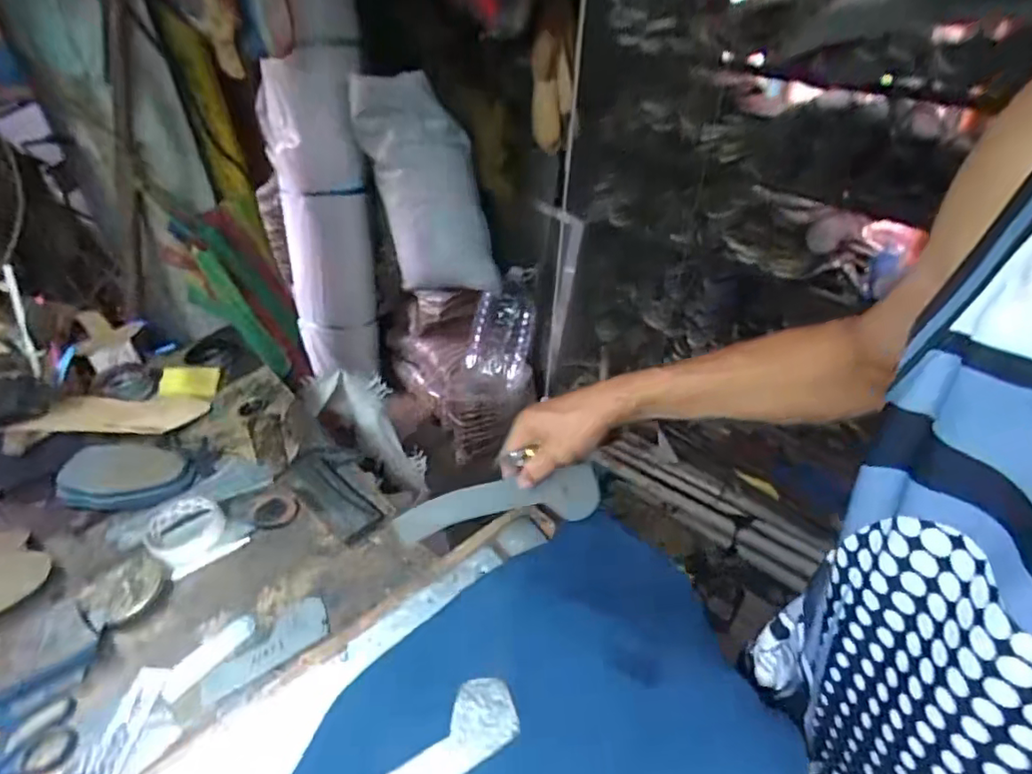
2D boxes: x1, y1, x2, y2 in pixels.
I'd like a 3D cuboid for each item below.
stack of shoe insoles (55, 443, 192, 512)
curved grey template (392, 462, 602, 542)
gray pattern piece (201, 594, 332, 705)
[{"bbox_3d":[-0.526,0.116,0.801,0.157,0.034,0.104,-3,37,-1],"label":"stack of shoe insoles"},{"bbox_3d":[-0.015,0.120,0.588,0.203,0.058,0.007,-10,17,-7],"label":"curved grey template"},{"bbox_3d":[-0.255,0.263,0.600,0.126,0.012,0.051,-24,43,-26],"label":"gray pattern piece"}]

